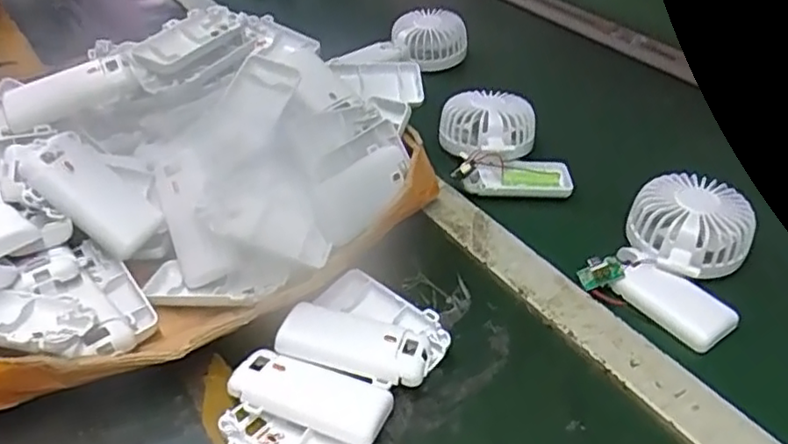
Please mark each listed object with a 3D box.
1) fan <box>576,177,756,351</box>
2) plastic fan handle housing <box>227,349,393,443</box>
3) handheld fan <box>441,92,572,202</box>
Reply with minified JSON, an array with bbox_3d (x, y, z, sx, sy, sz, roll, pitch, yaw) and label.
[{"bbox_3d":[0.213,0.021,0.483,0.100,0.046,0.131,30,46,32],"label":"fan"},{"bbox_3d":[-0.050,0.106,0.390,0.093,0.019,0.038,11,39,12],"label":"plastic fan handle housing"},{"bbox_3d":[0.099,-0.075,0.600,0.102,0.043,0.116,-3,38,-6],"label":"handheld fan"}]

